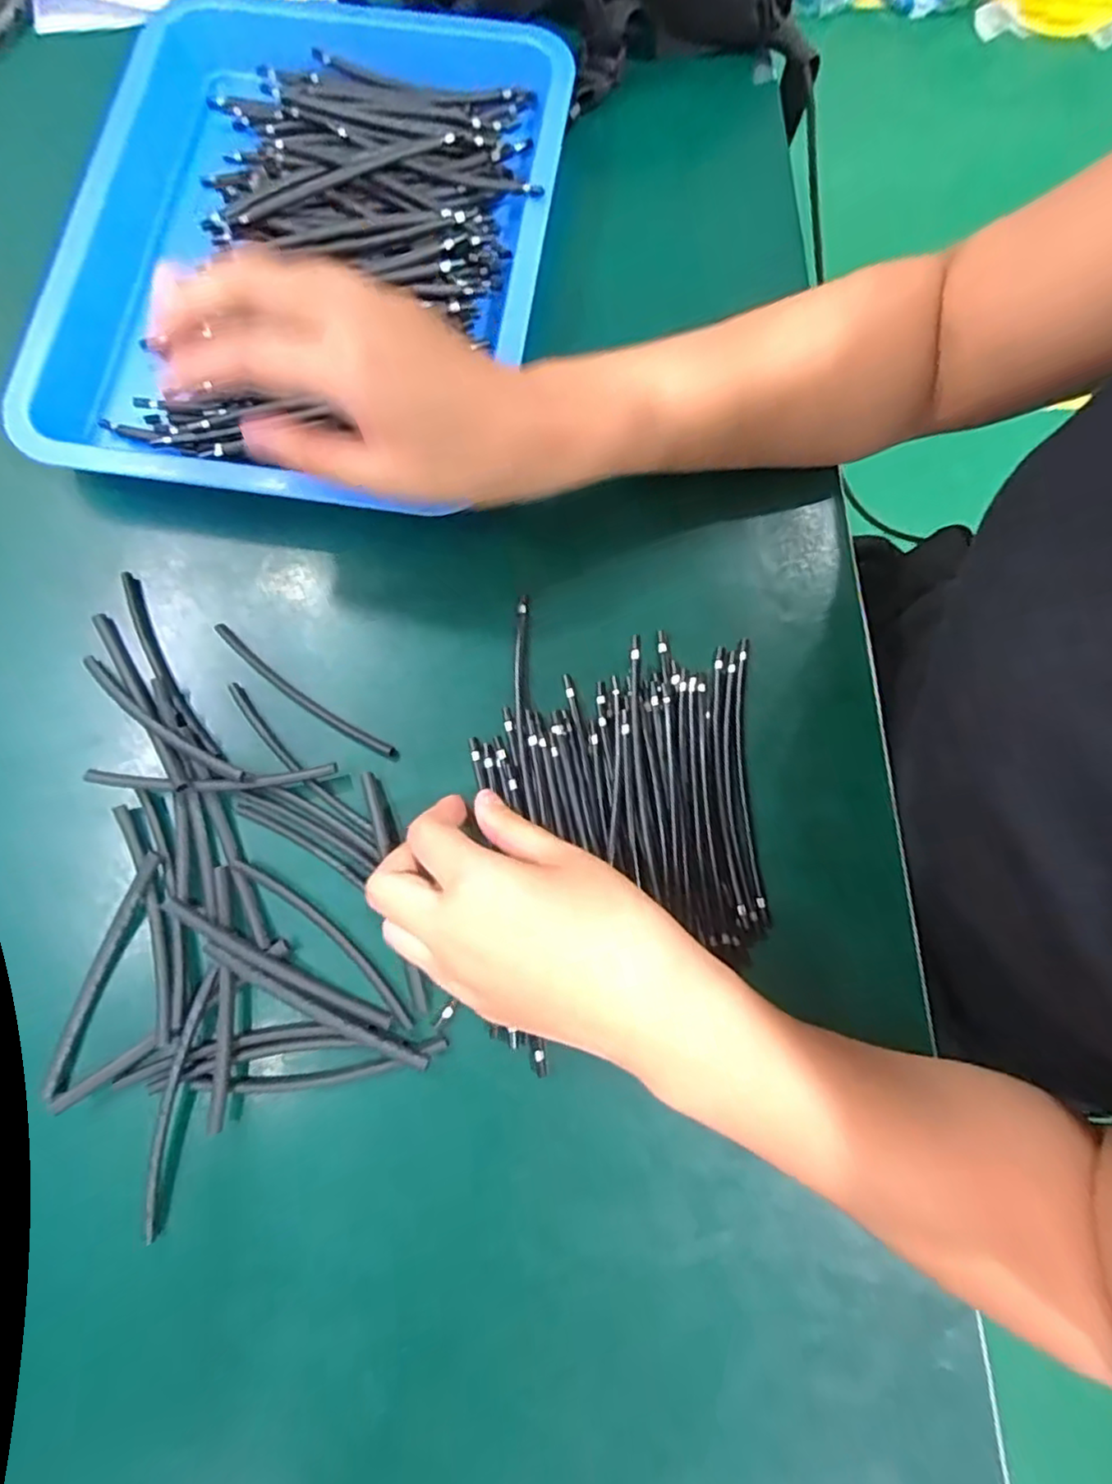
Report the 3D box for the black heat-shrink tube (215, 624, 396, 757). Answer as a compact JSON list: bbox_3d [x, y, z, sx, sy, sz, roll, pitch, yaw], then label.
[{"bbox_3d":[-0.131,-0.023,0.338,0.115,0.007,0.012,35,79,6],"label":"black heat-shrink tube"}]

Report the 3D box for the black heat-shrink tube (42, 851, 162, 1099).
[{"bbox_3d":[-0.212,0.105,0.304,0.010,0.008,0.111,19,78,3],"label":"black heat-shrink tube"}]

